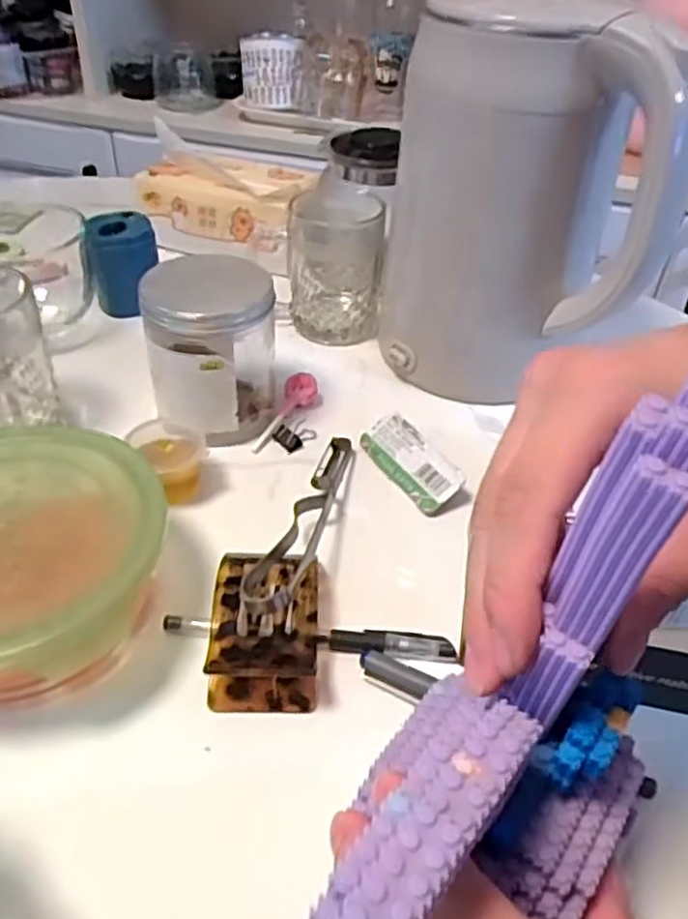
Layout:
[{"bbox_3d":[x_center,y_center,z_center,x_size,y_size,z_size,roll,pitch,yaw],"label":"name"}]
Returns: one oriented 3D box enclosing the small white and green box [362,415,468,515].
[{"bbox_3d":[0.042,-0.001,0.450,0.028,0.018,0.081,-21,45,-25],"label":"small white and green box"}]

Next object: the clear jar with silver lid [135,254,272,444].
[{"bbox_3d":[-0.086,-0.072,0.460,0.079,0.105,0.072,2,40,-1],"label":"clear jar with silver lid"}]

